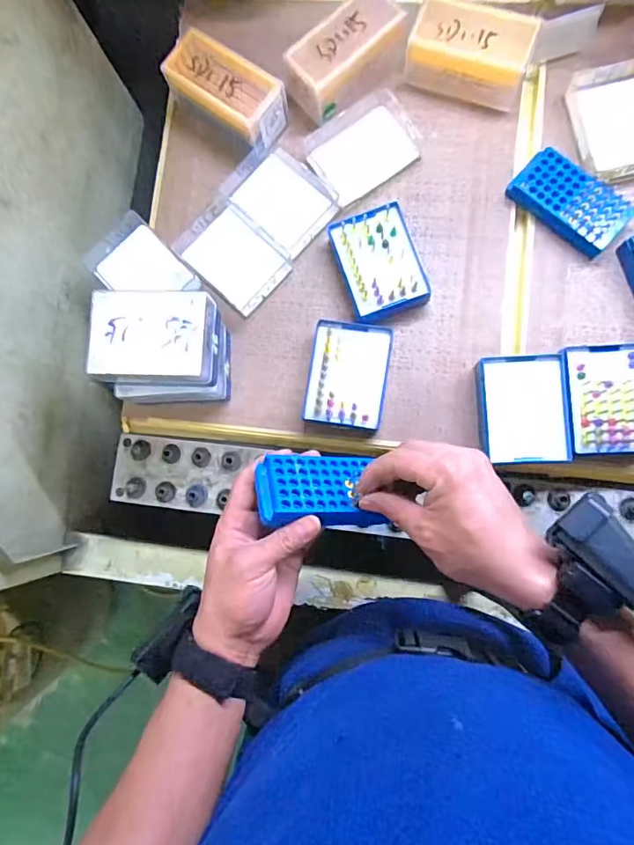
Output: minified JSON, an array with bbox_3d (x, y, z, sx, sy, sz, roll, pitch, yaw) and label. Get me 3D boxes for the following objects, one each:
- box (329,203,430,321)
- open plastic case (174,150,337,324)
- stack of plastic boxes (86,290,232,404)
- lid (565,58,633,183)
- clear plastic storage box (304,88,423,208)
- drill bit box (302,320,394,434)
[{"bbox_3d":[0.065,-0.162,0.510,0.078,0.034,0.105,-18,83,3],"label":"box"},{"bbox_3d":[-0.066,-0.213,0.537,0.115,0.025,0.165,38,89,7],"label":"open plastic case"},{"bbox_3d":[-0.145,-0.067,0.484,0.105,0.109,0.090,1,85,5],"label":"stack of plastic boxes"},{"bbox_3d":[0.312,-0.312,0.508,0.093,0.025,0.120,-14,83,3],"label":"lid"},{"bbox_3d":[0.050,-0.300,0.532,0.112,0.027,0.088,-32,83,1],"label":"clear plastic storage box"},{"bbox_3d":[0.032,-0.047,0.508,0.079,0.030,0.107,8,85,6],"label":"drill bit box"}]

